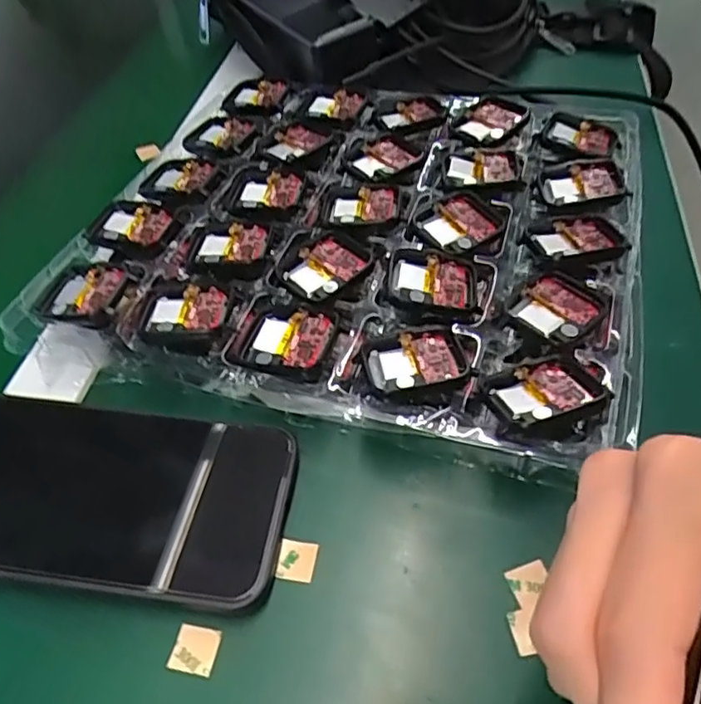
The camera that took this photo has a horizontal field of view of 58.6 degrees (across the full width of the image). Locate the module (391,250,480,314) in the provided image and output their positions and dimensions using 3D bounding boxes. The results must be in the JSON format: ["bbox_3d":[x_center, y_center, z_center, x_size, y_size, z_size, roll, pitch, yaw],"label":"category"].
[{"bbox_3d":[0.039,-0.033,0.299,0.042,0.008,0.035,12,50,-2],"label":"module"}]

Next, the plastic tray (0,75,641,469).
[{"bbox_3d":[0.004,-0.076,0.345,0.294,0.024,0.255,12,50,15],"label":"plastic tray"}]

